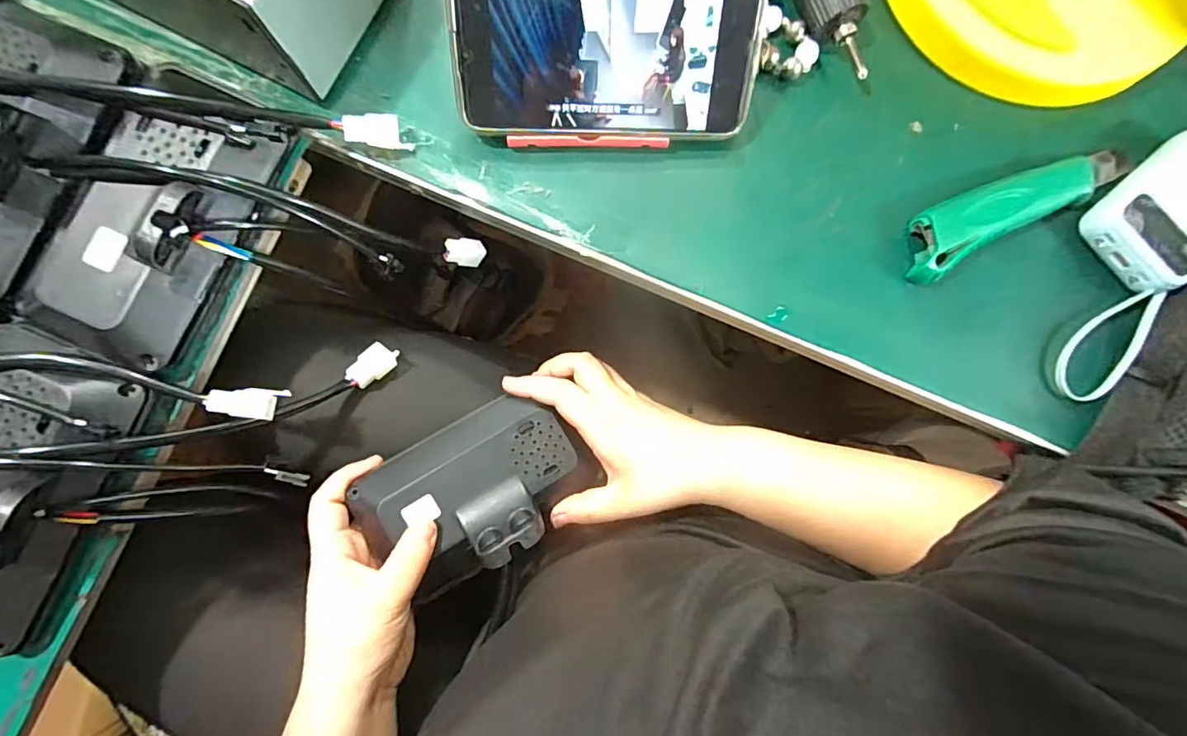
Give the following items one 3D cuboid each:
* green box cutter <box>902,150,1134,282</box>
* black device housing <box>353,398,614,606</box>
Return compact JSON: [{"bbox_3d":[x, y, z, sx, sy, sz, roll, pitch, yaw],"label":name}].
[{"bbox_3d":[0.264,-0.105,0.322,0.161,0.030,0.038,-28,87,-4],"label":"green box cutter"},{"bbox_3d":[-0.080,0.081,0.341,0.142,0.055,0.091,-30,84,-8],"label":"black device housing"}]

